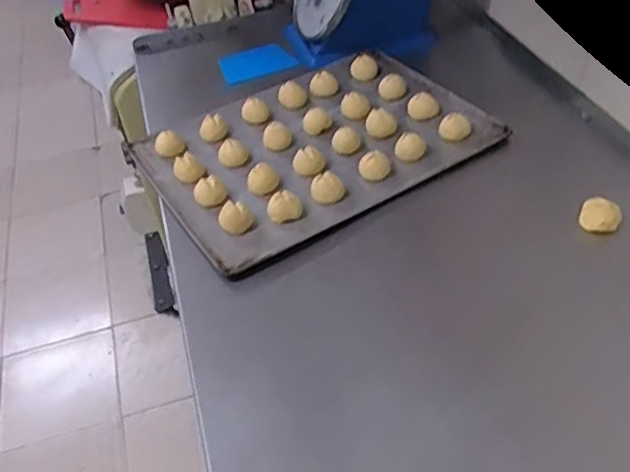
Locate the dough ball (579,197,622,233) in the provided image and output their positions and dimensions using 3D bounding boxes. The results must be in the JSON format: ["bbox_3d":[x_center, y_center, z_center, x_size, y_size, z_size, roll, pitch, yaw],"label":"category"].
[{"bbox_3d":[0.339,-0.024,0.769,0.043,0.022,0.041,-3,43,3],"label":"dough ball"}]

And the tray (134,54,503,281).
[{"bbox_3d":[0.001,-0.137,0.917,0.444,0.030,0.329,-26,46,-20],"label":"tray"}]

